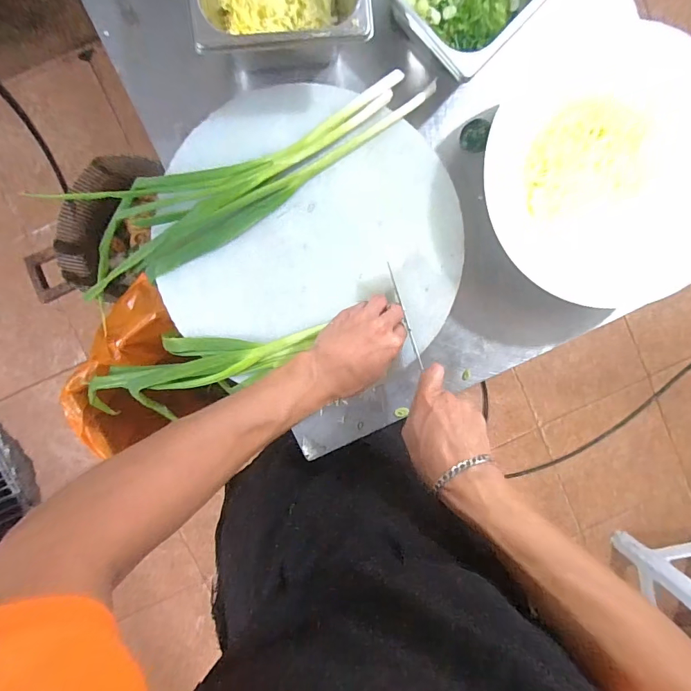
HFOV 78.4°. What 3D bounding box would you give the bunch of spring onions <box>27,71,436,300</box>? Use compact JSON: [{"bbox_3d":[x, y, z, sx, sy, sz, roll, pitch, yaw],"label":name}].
[{"bbox_3d":[-0.122,-0.191,0.515,0.460,0.096,0.116,-23,97,-1],"label":"bunch of spring onions"}]

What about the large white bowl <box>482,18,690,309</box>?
[{"bbox_3d":[0.311,-0.196,0.496,0.266,0.084,0.295,-37,97,0],"label":"large white bowl"}]

